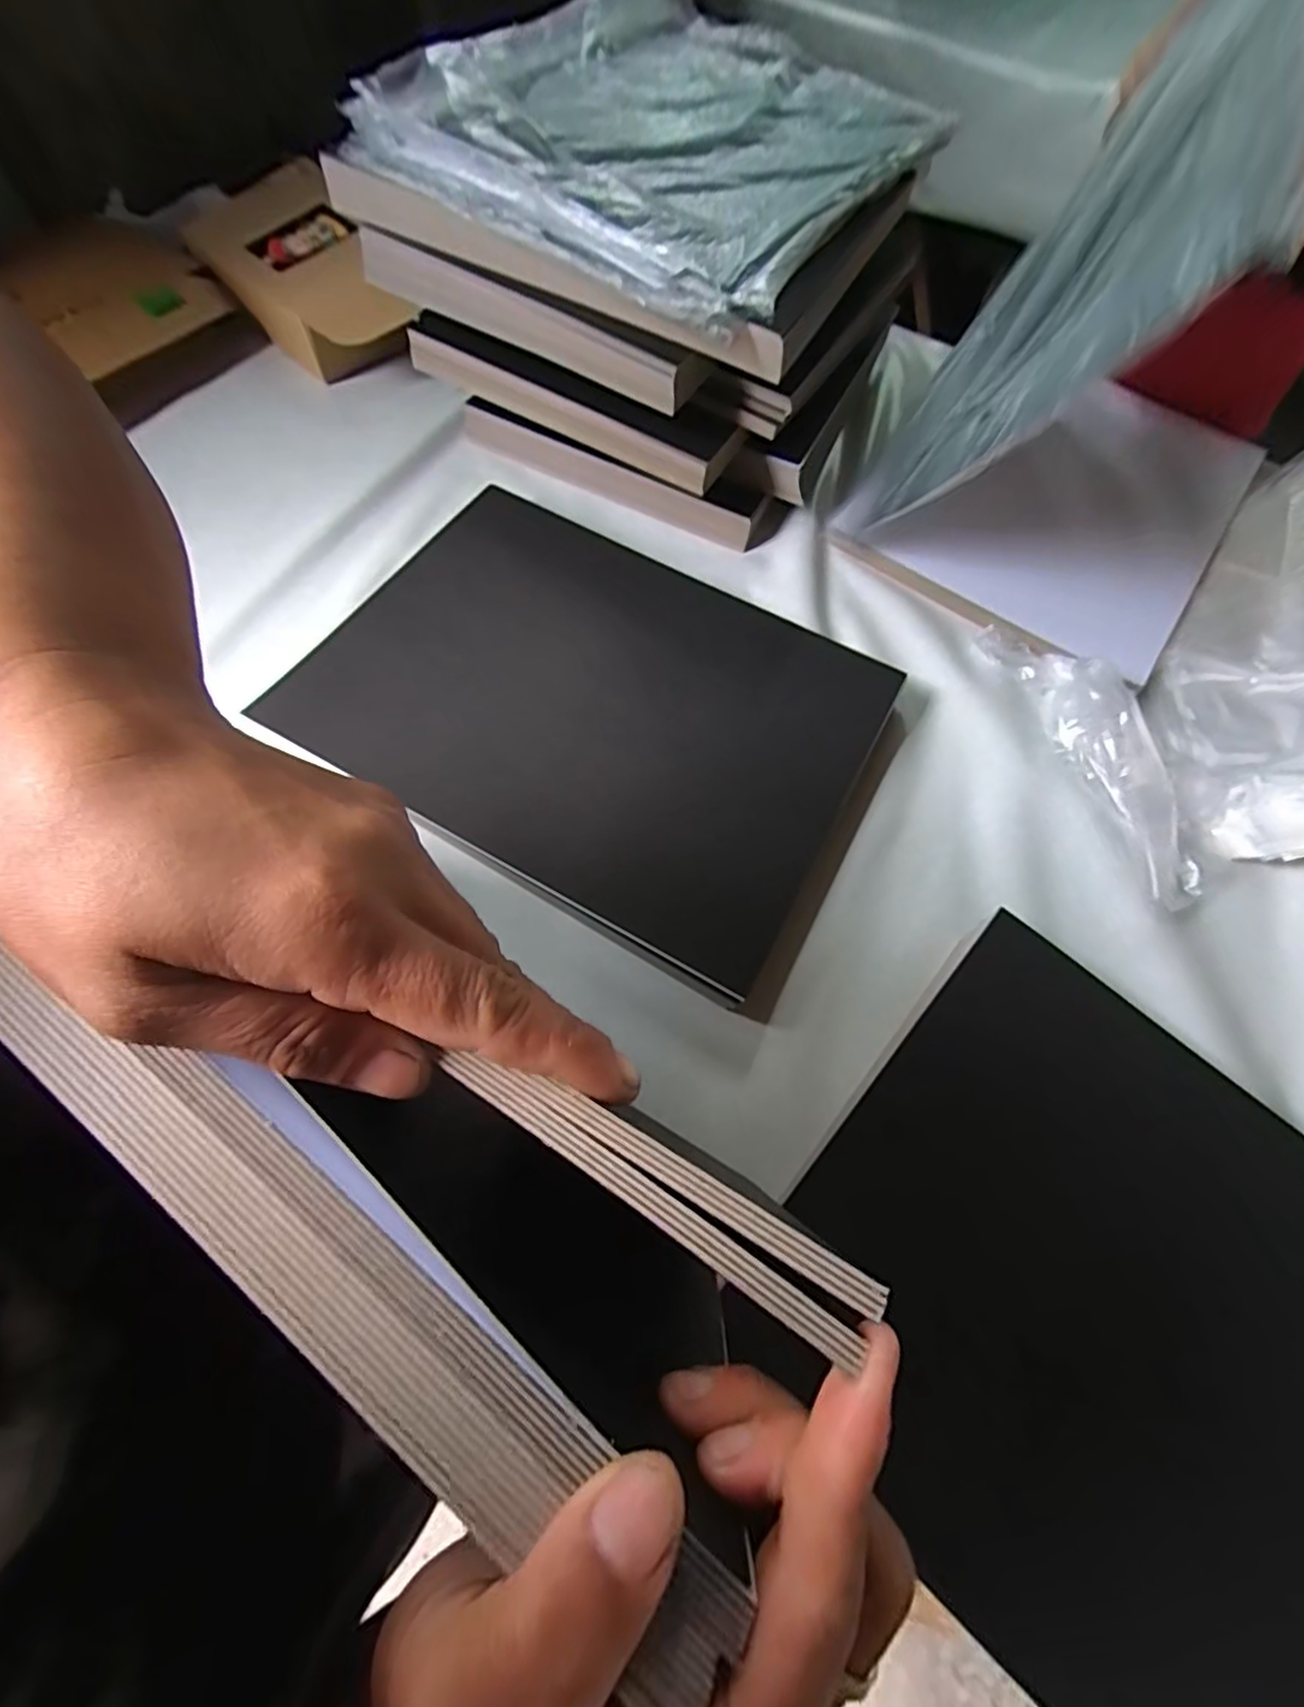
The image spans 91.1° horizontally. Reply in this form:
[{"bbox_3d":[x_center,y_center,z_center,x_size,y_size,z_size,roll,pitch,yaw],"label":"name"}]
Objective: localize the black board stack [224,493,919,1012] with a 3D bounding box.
[{"bbox_3d":[-0.047,-0.132,0.624,0.530,0.049,0.358,31,75,9],"label":"black board stack"}]

